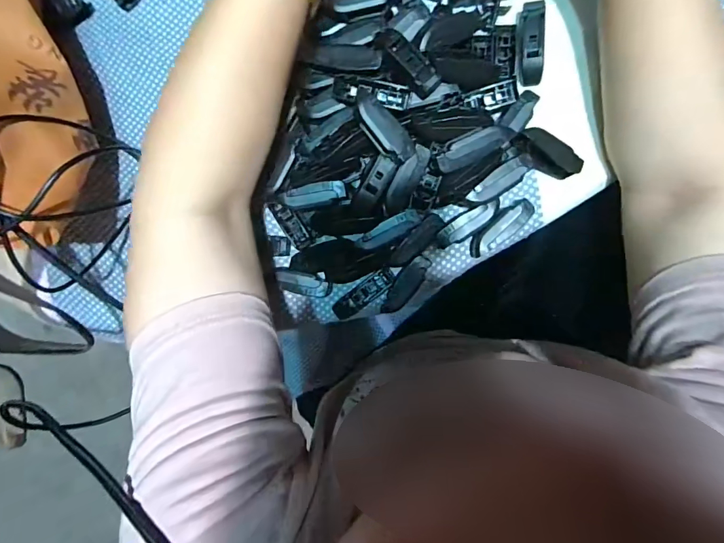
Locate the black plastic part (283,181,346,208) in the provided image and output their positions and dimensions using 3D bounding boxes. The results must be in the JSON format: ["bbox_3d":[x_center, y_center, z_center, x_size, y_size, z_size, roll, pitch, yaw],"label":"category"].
[{"bbox_3d":[-0.035,-0.058,0.308,0.046,0.006,0.017,-8,92,9],"label":"black plastic part"}]

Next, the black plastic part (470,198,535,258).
[{"bbox_3d":[0.106,-0.033,0.313,0.055,0.016,0.019,-38,87,9],"label":"black plastic part"}]

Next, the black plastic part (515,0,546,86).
[{"bbox_3d":[0.125,-0.170,0.303,0.020,0.012,0.056,1,93,9],"label":"black plastic part"}]

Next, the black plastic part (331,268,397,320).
[{"bbox_3d":[0.002,0.018,0.331,0.057,0.008,0.016,-39,87,9],"label":"black plastic part"}]

